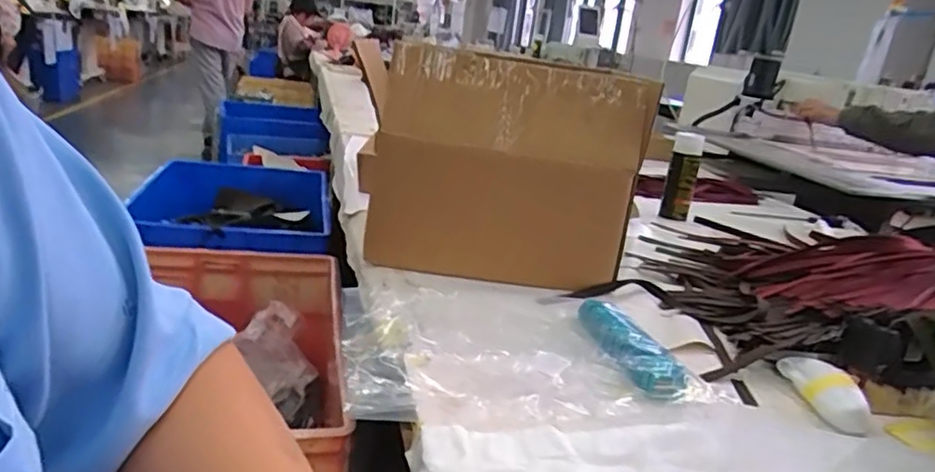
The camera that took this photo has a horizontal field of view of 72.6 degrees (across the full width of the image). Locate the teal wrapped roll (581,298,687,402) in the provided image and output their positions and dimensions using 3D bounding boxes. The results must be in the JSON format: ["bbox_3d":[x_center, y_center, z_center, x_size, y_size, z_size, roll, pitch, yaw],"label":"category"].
[{"bbox_3d":[0.180,0.125,0.740,0.057,0.031,0.208,2,18,-15],"label":"teal wrapped roll"}]

